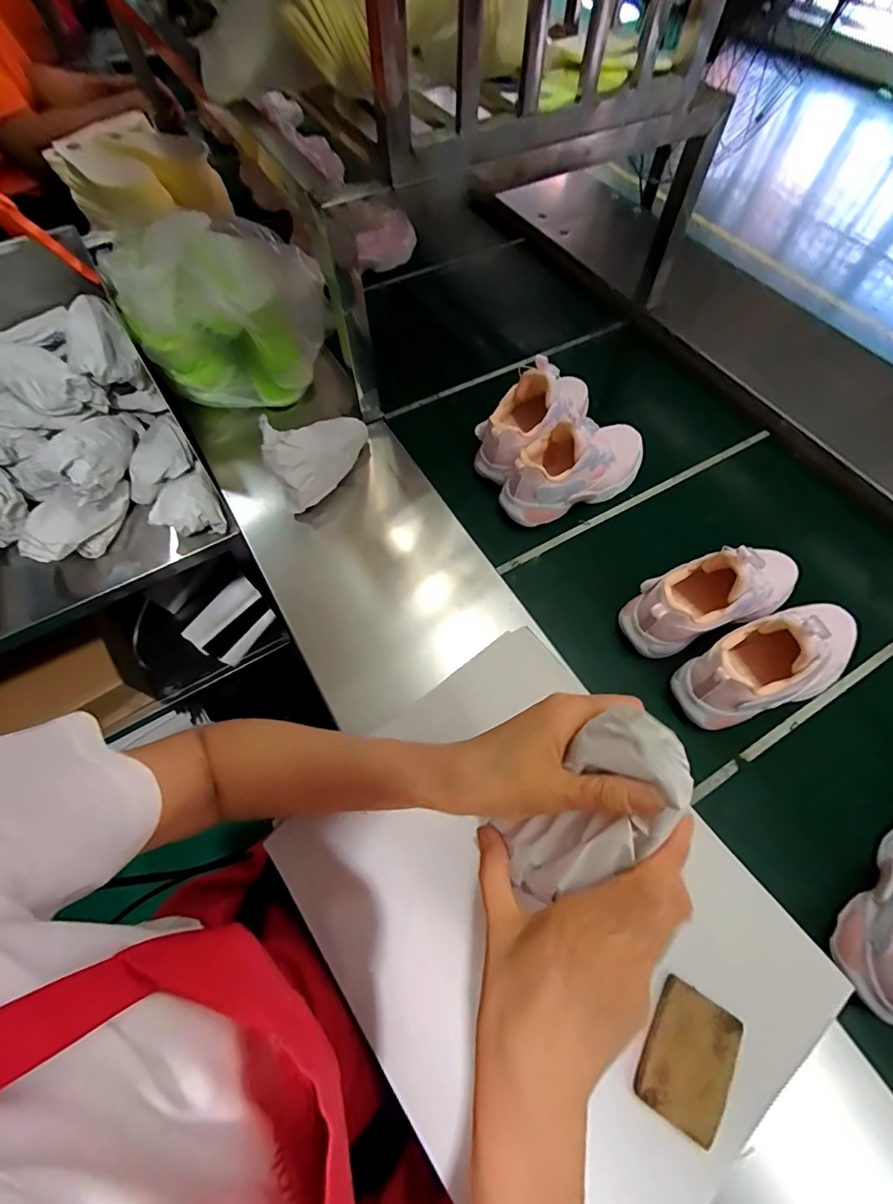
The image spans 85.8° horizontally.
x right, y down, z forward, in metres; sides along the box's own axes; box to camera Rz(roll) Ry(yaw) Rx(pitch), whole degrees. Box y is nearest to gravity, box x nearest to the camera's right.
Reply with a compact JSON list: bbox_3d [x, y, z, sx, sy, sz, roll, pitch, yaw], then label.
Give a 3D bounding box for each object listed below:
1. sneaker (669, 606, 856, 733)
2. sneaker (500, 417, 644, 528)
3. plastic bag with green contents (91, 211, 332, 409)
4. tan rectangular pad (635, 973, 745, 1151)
[{"bbox_3d":[0.345,0.057,0.487,0.210,0.107,0.080,-18,65,-10],"label":"sneaker"},{"bbox_3d":[0.170,-0.178,0.610,0.201,0.111,0.075,-24,66,-12],"label":"sneaker"},{"bbox_3d":[-0.296,-0.386,0.667,0.200,0.177,0.220,32,67,15],"label":"plastic bag with green contents"},{"bbox_3d":[0.159,0.299,0.316,0.053,0.004,0.072,30,66,14],"label":"tan rectangular pad"}]

